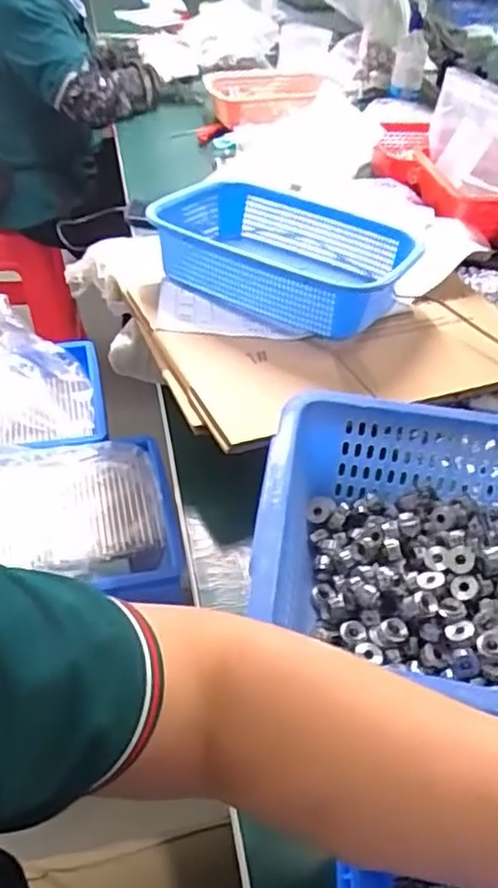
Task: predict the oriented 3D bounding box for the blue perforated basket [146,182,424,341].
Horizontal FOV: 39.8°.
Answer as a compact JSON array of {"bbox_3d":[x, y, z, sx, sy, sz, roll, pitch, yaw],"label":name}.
[{"bbox_3d":[0.040,-0.224,0.810,0.300,0.072,0.202,26,46,22],"label":"blue perforated basket"}]

